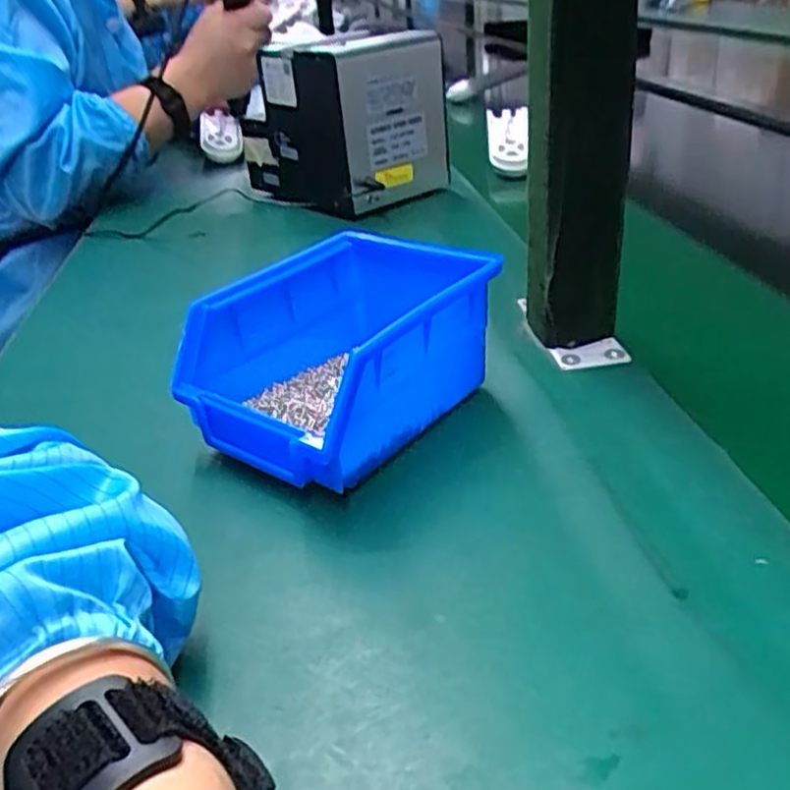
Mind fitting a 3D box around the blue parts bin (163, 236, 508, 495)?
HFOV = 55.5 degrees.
[{"bbox_3d":[-0.028,-0.020,0.385,0.106,0.076,0.142,19,38,35],"label":"blue parts bin"}]

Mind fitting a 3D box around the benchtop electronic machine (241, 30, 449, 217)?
[{"bbox_3d":[-0.053,-0.274,0.740,0.128,0.136,0.173,-27,37,-32],"label":"benchtop electronic machine"}]

